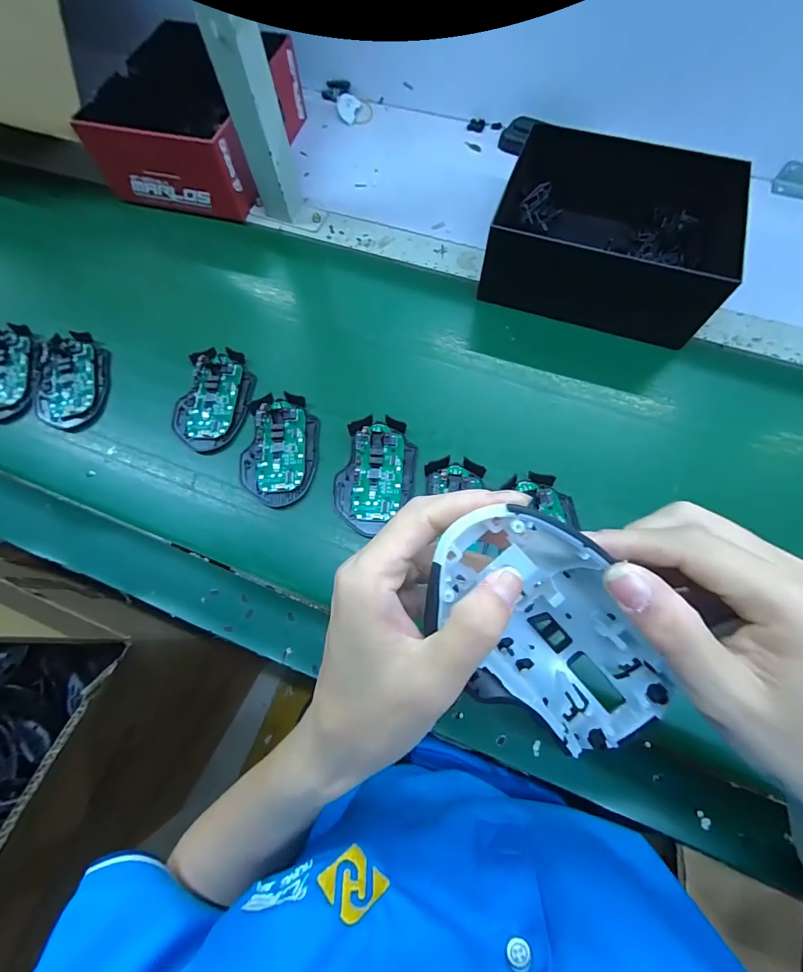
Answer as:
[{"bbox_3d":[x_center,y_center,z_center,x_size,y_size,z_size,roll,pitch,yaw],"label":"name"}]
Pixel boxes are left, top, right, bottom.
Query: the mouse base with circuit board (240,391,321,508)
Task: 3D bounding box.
[{"bbox_3d":[-0.120,-0.037,0.389,0.072,0.016,0.111,2,69,3],"label":"mouse base with circuit board"}]

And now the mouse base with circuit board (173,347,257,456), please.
[{"bbox_3d":[-0.193,-0.091,0.411,0.070,0.019,0.110,11,70,6],"label":"mouse base with circuit board"}]

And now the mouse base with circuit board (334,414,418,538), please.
[{"bbox_3d":[-0.025,-0.014,0.377,0.074,0.014,0.112,4,69,3],"label":"mouse base with circuit board"}]

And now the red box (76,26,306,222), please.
[{"bbox_3d":[-0.257,-0.473,0.519,0.186,0.088,0.225,13,70,7],"label":"red box"}]

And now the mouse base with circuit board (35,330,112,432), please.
[{"bbox_3d":[-0.352,-0.114,0.423,0.069,0.015,0.113,-5,69,0],"label":"mouse base with circuit board"}]

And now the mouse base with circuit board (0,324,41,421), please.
[{"bbox_3d":[-0.428,-0.126,0.425,0.069,0.015,0.111,-12,69,-3],"label":"mouse base with circuit board"}]

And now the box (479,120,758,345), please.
[{"bbox_3d":[0.226,-0.285,0.437,0.224,0.083,0.199,18,71,8],"label":"box"}]

